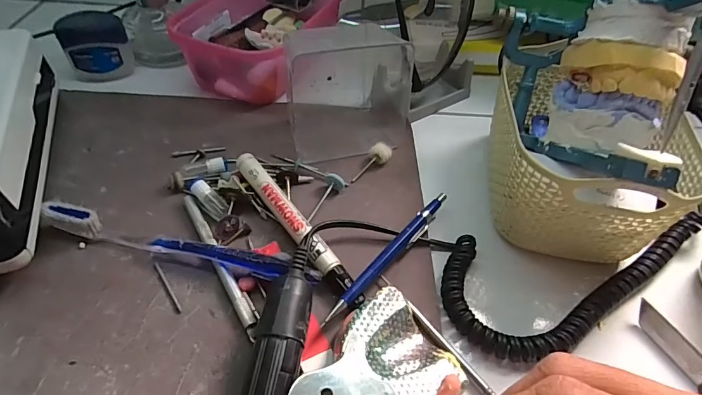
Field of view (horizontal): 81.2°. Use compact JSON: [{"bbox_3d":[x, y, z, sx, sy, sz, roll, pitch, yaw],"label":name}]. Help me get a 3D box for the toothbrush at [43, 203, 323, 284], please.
[{"bbox_3d":[-0.112,0.032,0.269,0.187,0.022,0.011,11,48,6],"label":"toothbrush"}]

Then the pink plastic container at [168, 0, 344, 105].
[{"bbox_3d":[-0.092,-0.177,0.430,0.120,0.064,0.176,18,49,11],"label":"pink plastic container"}]

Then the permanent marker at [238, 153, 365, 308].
[{"bbox_3d":[-0.039,0.019,0.287,0.015,0.019,0.144,-29,56,-27],"label":"permanent marker"}]

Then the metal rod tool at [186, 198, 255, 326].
[{"bbox_3d":[-0.090,0.040,0.274,0.008,0.007,0.116,-23,54,-23],"label":"metal rod tool"}]

